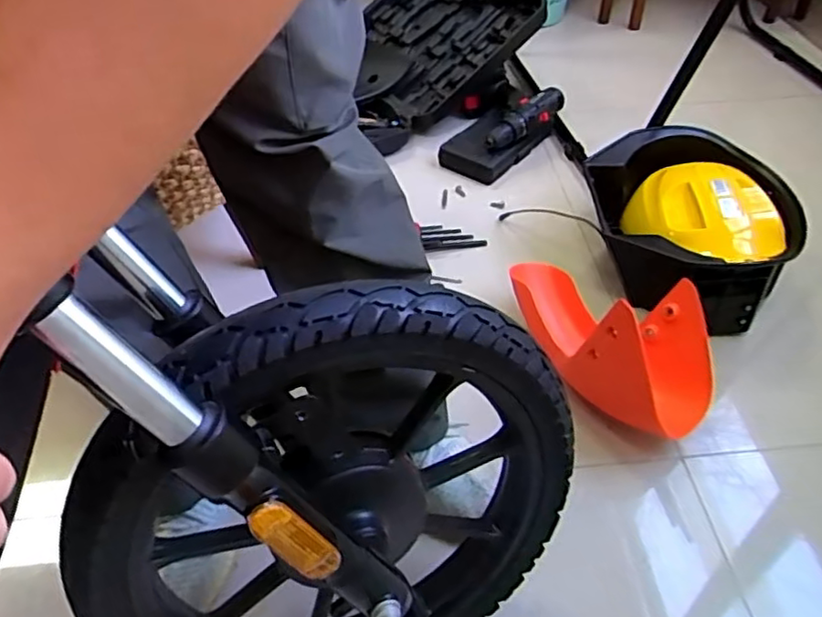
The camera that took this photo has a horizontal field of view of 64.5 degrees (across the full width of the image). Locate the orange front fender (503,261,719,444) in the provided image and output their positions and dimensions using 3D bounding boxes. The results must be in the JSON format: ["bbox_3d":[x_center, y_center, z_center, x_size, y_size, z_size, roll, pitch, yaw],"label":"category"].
[{"bbox_3d":[0.240,0.022,0.793,0.140,0.165,0.274,-24,49,-21],"label":"orange front fender"}]

